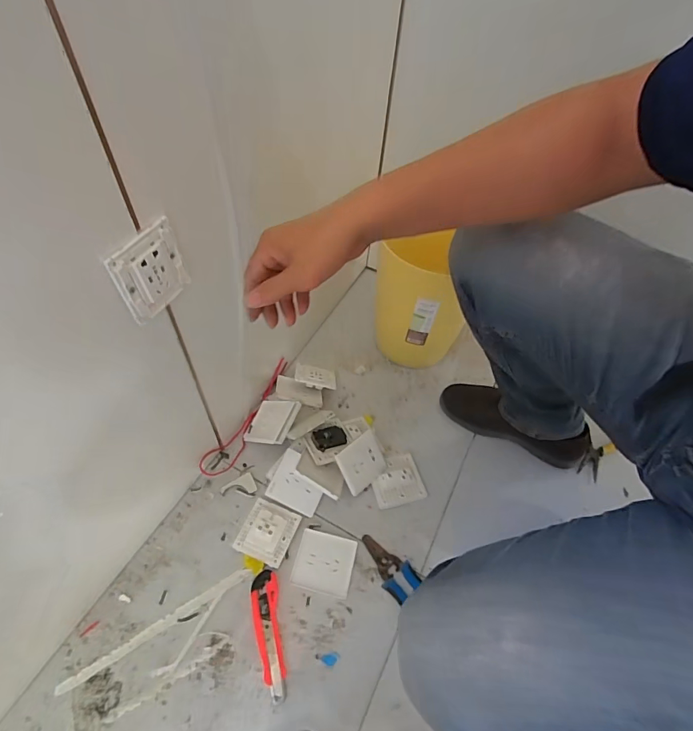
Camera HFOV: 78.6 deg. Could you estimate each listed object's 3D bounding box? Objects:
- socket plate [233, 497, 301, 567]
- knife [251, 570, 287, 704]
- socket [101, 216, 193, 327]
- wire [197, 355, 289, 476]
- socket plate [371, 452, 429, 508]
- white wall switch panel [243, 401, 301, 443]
[{"bbox_3d":[-0.127,0.263,0.678,0.084,0.026,0.088,21,53,11],"label":"socket plate"},{"bbox_3d":[-0.108,0.377,0.597,0.038,0.017,0.155,-9,54,-12],"label":"knife"},{"bbox_3d":[-0.201,-0.097,0.437,0.012,0.086,0.081,23,54,12],"label":"socket"},{"bbox_3d":[-0.177,0.094,0.803,0.046,0.040,0.268,25,54,13],"label":"wire"},{"bbox_3d":[0.088,0.199,0.740,0.090,0.021,0.084,3,52,-3],"label":"socket plate"},{"bbox_3d":[-0.139,0.104,0.783,0.098,0.016,0.085,-1,57,35],"label":"white wall switch panel"}]

